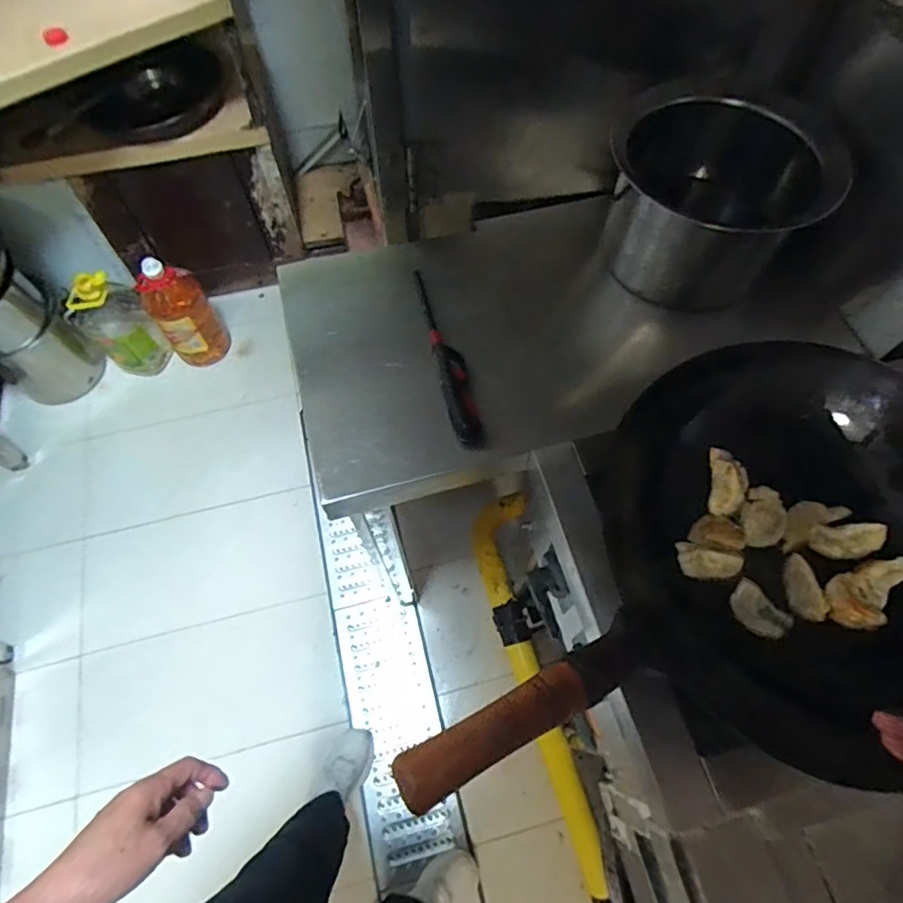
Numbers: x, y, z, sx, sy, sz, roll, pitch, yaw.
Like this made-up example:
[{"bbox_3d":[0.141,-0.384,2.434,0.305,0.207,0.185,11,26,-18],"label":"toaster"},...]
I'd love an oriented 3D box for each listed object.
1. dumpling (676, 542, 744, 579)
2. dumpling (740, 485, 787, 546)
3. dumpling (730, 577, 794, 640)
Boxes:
[{"bbox_3d":[0.268,0.118,0.576,0.062,0.015,0.036,17,66,7],"label":"dumpling"},{"bbox_3d":[0.344,0.072,0.607,0.044,0.021,0.063,21,66,9],"label":"dumpling"},{"bbox_3d":[0.302,0.160,0.550,0.032,0.030,0.056,-37,70,-16],"label":"dumpling"}]

